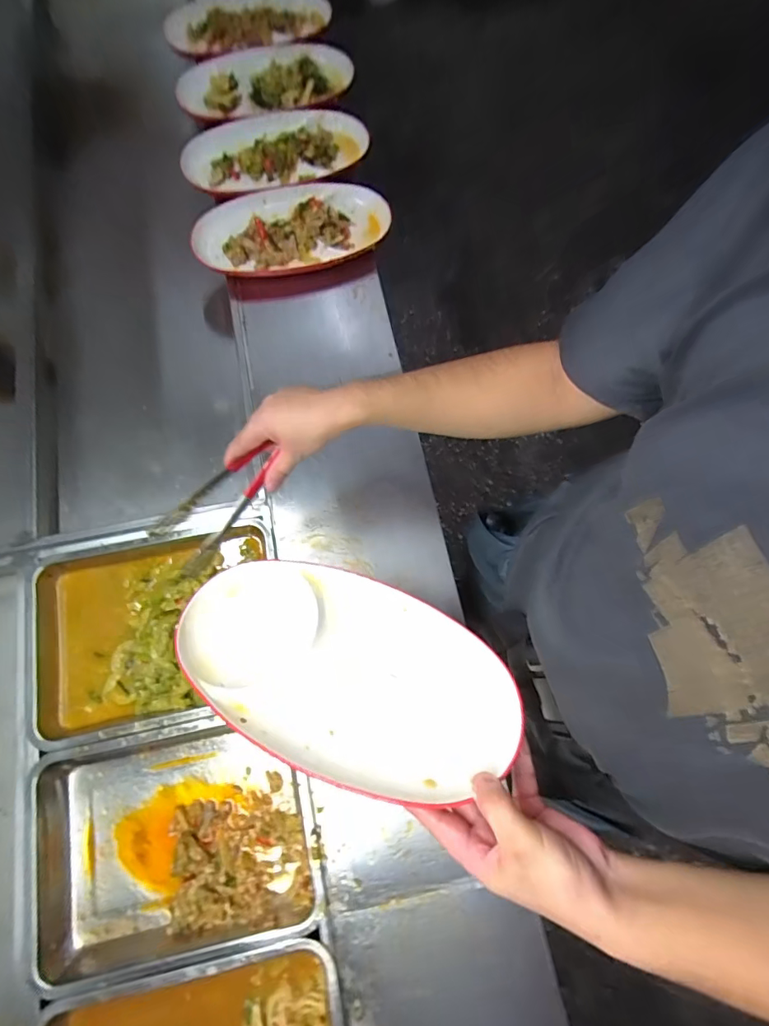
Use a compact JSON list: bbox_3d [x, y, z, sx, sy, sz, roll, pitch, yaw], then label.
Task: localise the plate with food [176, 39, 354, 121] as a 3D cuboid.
[{"bbox_3d":[-0.214,-0.791,0.846,0.312,0.049,0.156,-15,75,-3],"label":"plate with food"}]

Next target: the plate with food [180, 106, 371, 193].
[{"bbox_3d":[-0.187,-0.645,0.825,0.323,0.052,0.141,-14,75,-3],"label":"plate with food"}]

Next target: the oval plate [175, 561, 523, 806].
[{"bbox_3d":[-0.048,0.140,0.437,0.330,0.031,0.176,14,60,17],"label":"oval plate"}]

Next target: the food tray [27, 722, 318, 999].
[{"bbox_3d":[-0.263,0.407,0.594,0.343,0.055,0.251,-11,74,-2],"label":"food tray"}]

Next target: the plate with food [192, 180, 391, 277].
[{"bbox_3d":[-0.157,-0.485,0.805,0.323,0.044,0.165,-5,74,0],"label":"plate with food"}]

